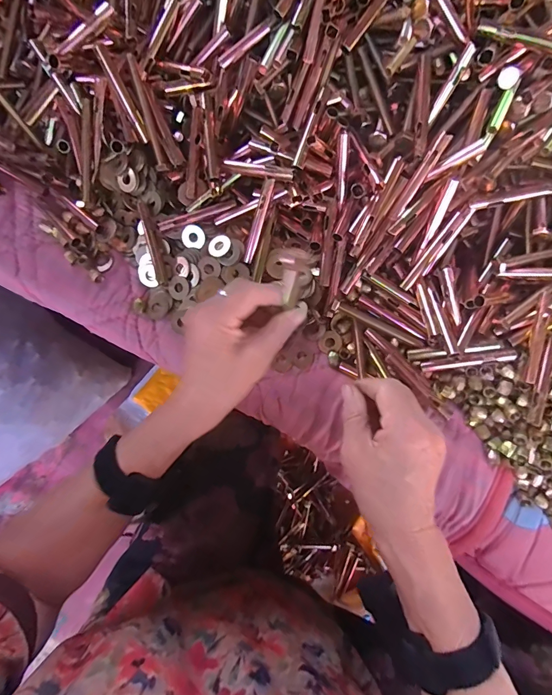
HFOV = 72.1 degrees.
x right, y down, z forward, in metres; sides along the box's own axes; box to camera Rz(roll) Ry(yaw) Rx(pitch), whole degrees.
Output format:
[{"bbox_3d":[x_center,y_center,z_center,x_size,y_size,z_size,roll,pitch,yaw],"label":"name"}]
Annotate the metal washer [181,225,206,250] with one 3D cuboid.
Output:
[{"bbox_3d":[-0.086,-0.116,0.397,0.025,0.004,0.023,2,117,3],"label":"metal washer"}]

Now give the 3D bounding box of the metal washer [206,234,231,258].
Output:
[{"bbox_3d":[-0.059,-0.104,0.390,0.024,0.004,0.024,31,97,16],"label":"metal washer"}]

